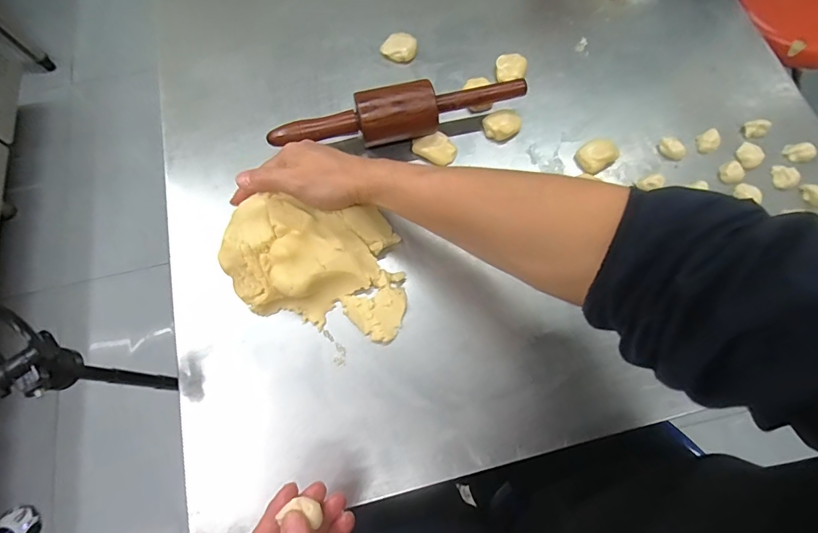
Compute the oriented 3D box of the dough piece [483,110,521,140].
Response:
[{"bbox_3d":[0.117,-0.174,0.526,0.042,0.024,0.034,-24,72,-7],"label":"dough piece"}]

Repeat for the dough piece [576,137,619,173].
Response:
[{"bbox_3d":[0.231,-0.137,0.516,0.047,0.023,0.041,-28,72,-9],"label":"dough piece"}]

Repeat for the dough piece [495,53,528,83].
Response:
[{"bbox_3d":[0.135,-0.262,0.560,0.039,0.014,0.039,0,70,1],"label":"dough piece"}]

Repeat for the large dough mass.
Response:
[{"bbox_3d":[-0.098,-0.004,0.446,0.182,0.060,0.143,0,70,1],"label":"large dough mass"}]

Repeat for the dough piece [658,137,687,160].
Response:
[{"bbox_3d":[0.323,-0.145,0.521,0.033,0.013,0.021,43,77,14],"label":"dough piece"}]

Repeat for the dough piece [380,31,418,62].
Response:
[{"bbox_3d":[-0.010,-0.296,0.571,0.044,0.013,0.043,0,70,1],"label":"dough piece"}]

